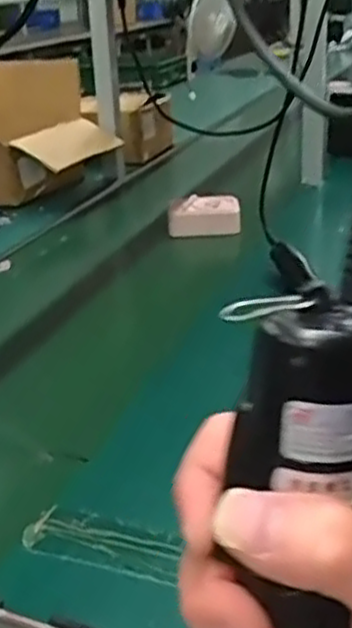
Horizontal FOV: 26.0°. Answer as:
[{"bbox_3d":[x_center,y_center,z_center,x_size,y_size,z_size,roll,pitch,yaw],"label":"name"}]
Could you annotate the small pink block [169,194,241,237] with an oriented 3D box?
[{"bbox_3d":[0.051,-0.183,1.387,0.127,0.052,0.101,-3,24,0],"label":"small pink block"}]

